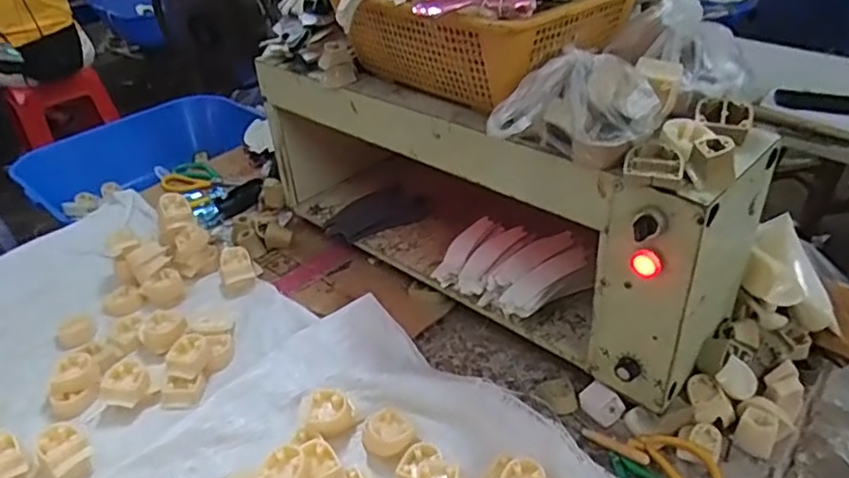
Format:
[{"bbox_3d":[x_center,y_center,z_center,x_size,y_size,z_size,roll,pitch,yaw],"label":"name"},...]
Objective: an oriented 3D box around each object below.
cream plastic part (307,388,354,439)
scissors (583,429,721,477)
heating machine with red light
[{"bbox_3d":[-0.119,0.212,0.759,0.061,0.039,0.051,-14,37,-15],"label":"cream plastic part"},{"bbox_3d":[0.253,0.244,0.697,0.144,0.029,0.063,24,43,32],"label":"scissors"},{"bbox_3d":[0.062,-0.085,0.878,0.195,0.292,0.709,-31,45,-34],"label":"heating machine with red light"}]

